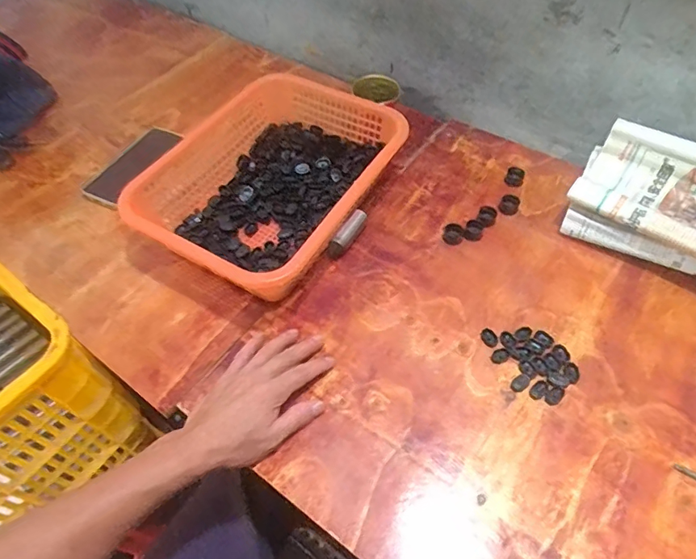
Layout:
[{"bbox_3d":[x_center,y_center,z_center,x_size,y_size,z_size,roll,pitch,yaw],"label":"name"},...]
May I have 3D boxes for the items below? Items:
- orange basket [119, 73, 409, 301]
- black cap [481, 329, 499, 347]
[{"bbox_3d":[-0.093,-0.129,0.644,0.258,0.096,0.348,29,61,21],"label":"orange basket"},{"bbox_3d":[0.162,0.066,0.539,0.017,0.004,0.023,-16,55,-8],"label":"black cap"}]

